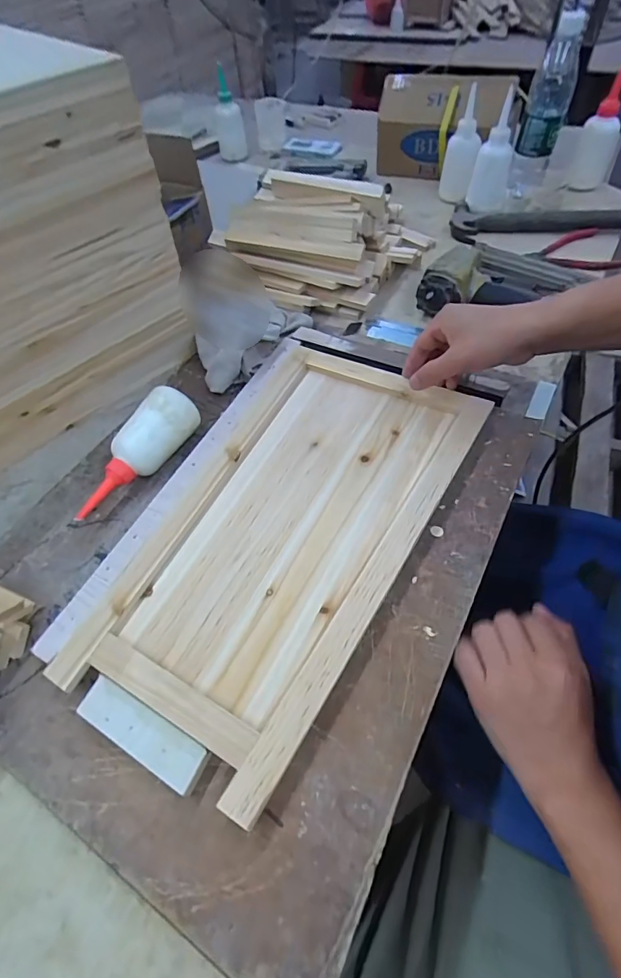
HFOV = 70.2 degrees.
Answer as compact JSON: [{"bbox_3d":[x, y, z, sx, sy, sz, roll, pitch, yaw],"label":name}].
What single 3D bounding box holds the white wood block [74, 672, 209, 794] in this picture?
[{"bbox_3d":[-0.128,0.188,0.340,0.112,0.018,0.033,23,60,20],"label":"white wood block"}]

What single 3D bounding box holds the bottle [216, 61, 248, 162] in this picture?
[{"bbox_3d":[-0.175,-0.790,0.946,0.062,0.145,0.061,-12,55,-3],"label":"bottle"}]

